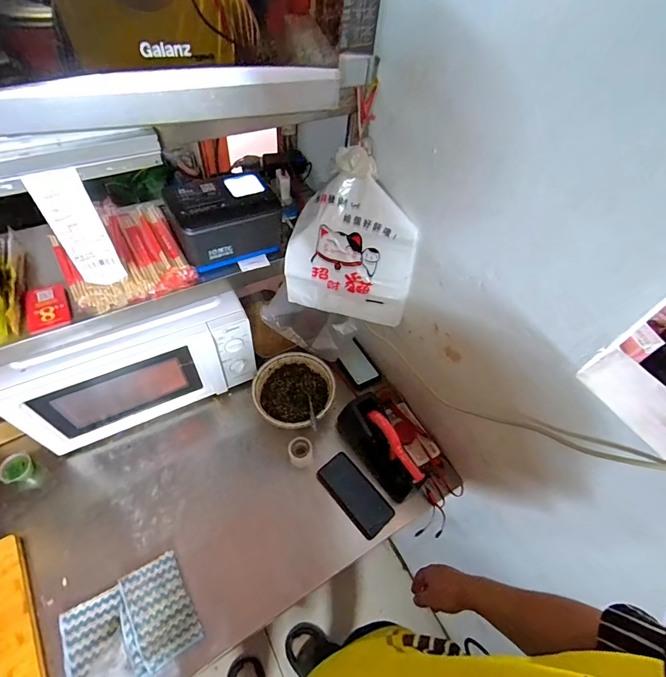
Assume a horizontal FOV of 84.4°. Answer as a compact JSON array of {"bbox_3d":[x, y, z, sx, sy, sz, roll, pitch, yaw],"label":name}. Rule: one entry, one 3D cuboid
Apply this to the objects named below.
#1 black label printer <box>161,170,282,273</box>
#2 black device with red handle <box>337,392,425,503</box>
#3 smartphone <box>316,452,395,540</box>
[{"bbox_3d":[-0.202,-0.225,0.703,0.202,0.110,0.137,-21,58,-20],"label":"black label printer"},{"bbox_3d":[0.096,0.226,0.772,0.070,0.112,0.213,-25,59,-22],"label":"black device with red handle"},{"bbox_3d":[0.047,0.319,0.761,0.077,0.011,0.165,-33,63,-26],"label":"smartphone"}]

